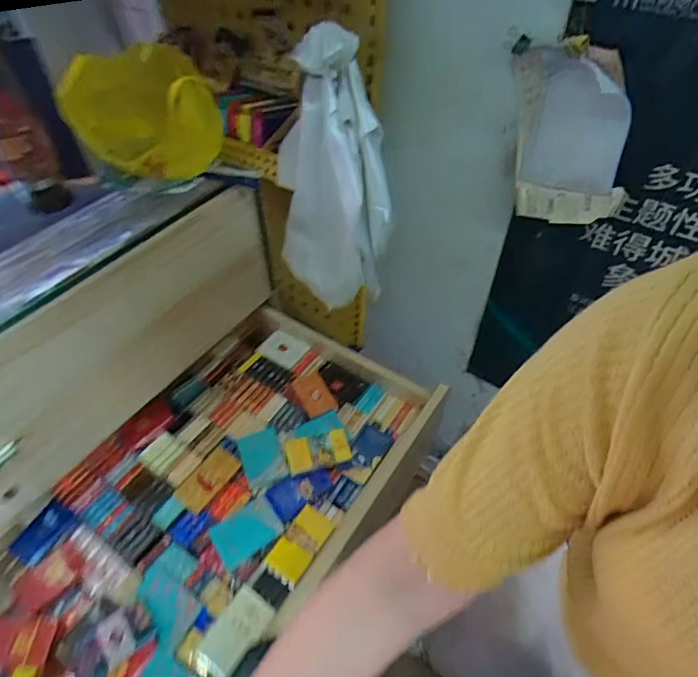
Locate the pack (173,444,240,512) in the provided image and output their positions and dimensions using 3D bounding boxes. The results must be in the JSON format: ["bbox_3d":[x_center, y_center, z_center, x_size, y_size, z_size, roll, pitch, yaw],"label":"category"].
[{"bbox_3d":[-0.227,0.224,0.767,0.068,0.017,0.101,28,54,24],"label":"pack"}]

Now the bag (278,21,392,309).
[{"bbox_3d":[-0.025,-0.222,0.667,0.168,0.342,0.147,3,48,4],"label":"bag"}]

